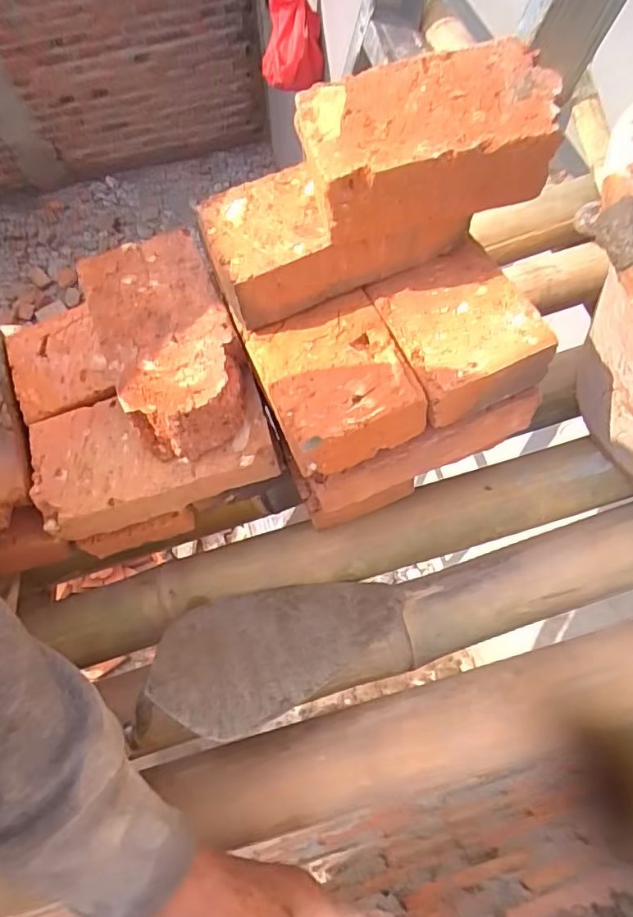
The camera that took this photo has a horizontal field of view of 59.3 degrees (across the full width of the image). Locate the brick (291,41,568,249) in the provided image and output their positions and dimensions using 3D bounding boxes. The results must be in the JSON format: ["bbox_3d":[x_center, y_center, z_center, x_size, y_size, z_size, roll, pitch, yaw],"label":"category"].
[{"bbox_3d":[0.058,-0.172,0.301,0.128,0.046,0.080,-12,68,-4],"label":"brick"}]

